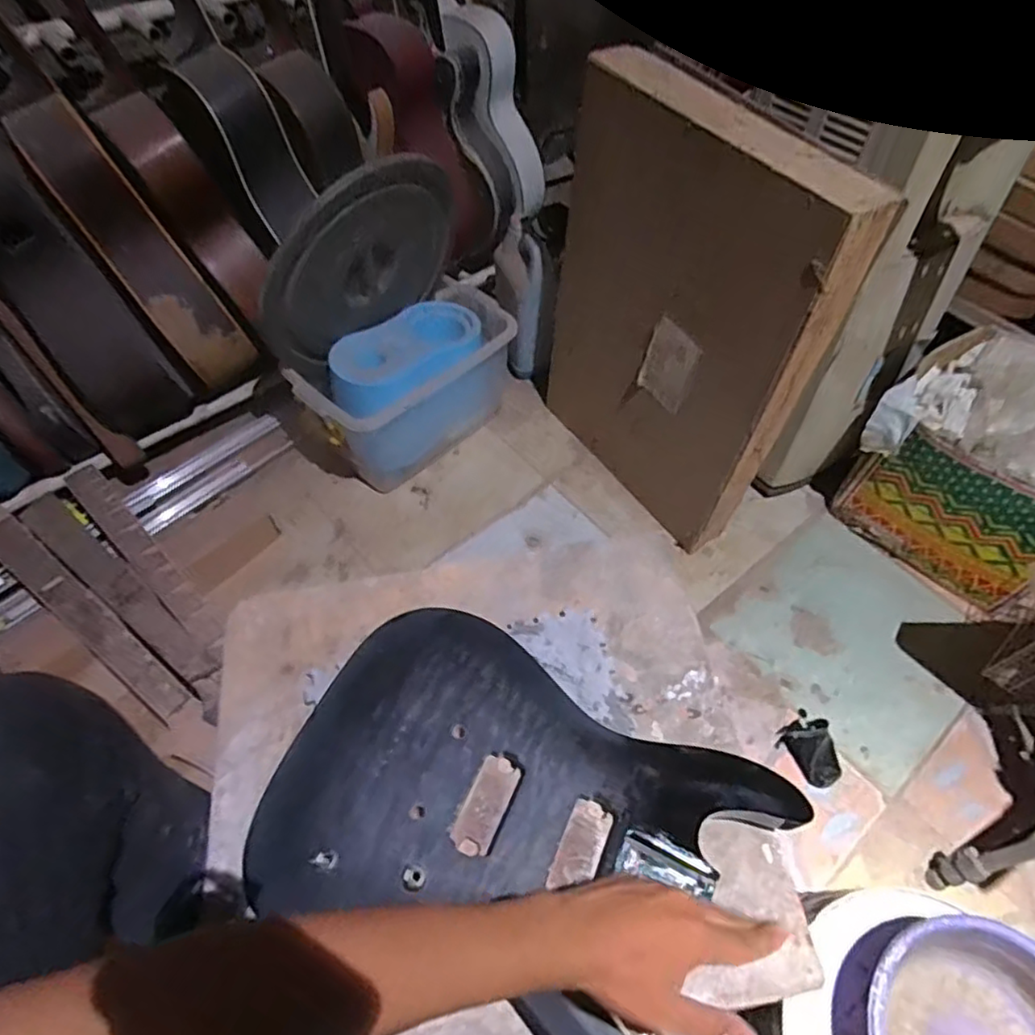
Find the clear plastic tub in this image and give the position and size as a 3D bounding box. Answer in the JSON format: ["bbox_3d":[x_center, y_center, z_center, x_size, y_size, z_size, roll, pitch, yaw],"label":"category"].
[{"bbox_3d":[-0.193,-0.271,1.306,0.187,0.226,0.466,39,63,22],"label":"clear plastic tub"}]

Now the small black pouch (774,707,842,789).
[{"bbox_3d":[0.474,0.369,1.013,0.078,0.045,0.112,-22,59,-16],"label":"small black pouch"}]

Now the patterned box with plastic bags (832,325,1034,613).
[{"bbox_3d":[0.865,-0.082,1.166,0.335,0.318,0.400,-39,65,-24],"label":"patterned box with plastic bags"}]

